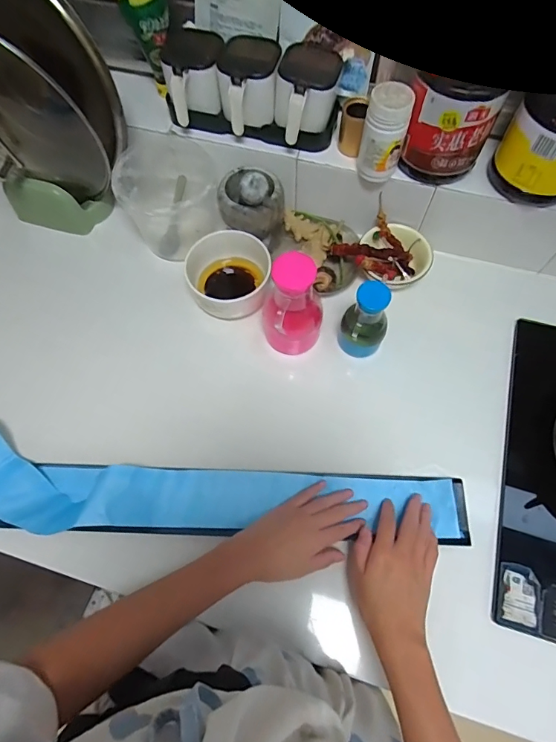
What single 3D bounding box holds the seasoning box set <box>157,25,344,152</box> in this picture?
[{"bbox_3d":[-0.041,-0.390,0.577,0.244,0.084,0.111,15,68,8],"label":"seasoning box set"}]

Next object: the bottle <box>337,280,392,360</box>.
[{"bbox_3d":[0.117,-0.063,0.564,0.052,0.124,0.055,0,67,1],"label":"bottle"}]

